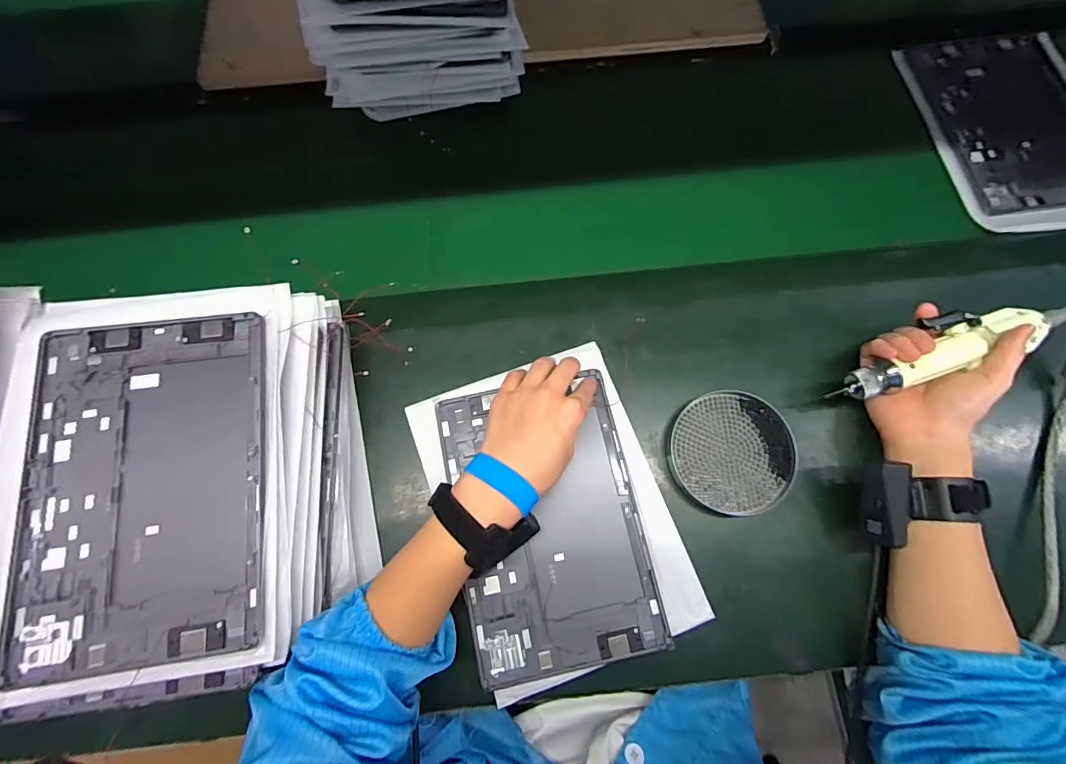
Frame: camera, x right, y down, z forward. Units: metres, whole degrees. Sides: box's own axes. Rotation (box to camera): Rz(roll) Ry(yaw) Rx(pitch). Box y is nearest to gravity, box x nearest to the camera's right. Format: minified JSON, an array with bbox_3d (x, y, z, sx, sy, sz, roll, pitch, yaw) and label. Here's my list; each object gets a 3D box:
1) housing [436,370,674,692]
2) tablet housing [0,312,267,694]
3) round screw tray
[{"bbox_3d":[0.013,0.125,0.431,0.164,0.009,0.251,-12,75,-2],"label":"housing"},{"bbox_3d":[-0.292,0.075,0.356,0.165,0.010,0.256,-7,75,-8],"label":"tablet housing"},{"bbox_3d":[0.190,0.067,0.446,0.110,0.019,0.112,0,72,0],"label":"round screw tray"}]

